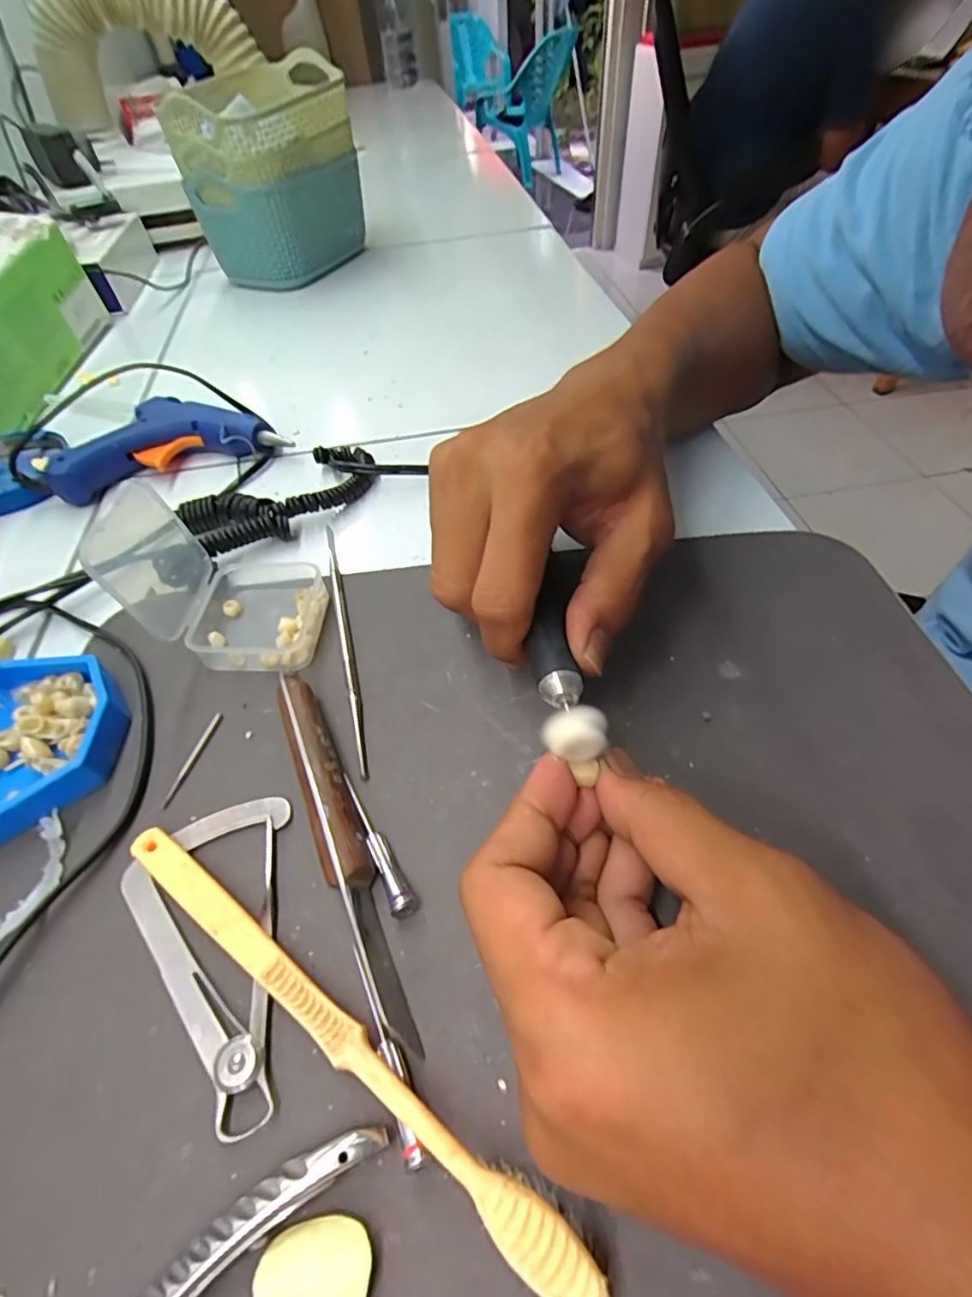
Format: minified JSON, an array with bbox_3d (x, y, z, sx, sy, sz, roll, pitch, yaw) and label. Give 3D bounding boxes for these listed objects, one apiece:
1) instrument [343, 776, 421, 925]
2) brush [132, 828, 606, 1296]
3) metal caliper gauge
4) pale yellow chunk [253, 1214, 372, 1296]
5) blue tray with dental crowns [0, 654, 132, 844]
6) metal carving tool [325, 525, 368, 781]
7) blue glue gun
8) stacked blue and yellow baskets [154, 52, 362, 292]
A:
[{"bbox_3d":[-0.040,0.068,0.200,0.009,0.008,0.059,-24,54,-15],"label":"instrument"},{"bbox_3d":[-0.050,0.107,0.162,0.182,0.019,0.012,29,59,23],"label":"brush"},{"bbox_3d":[-0.096,0.099,0.181,0.056,0.005,0.098,-9,52,-4],"label":"metal caliper gauge"},{"bbox_3d":[-0.041,0.149,0.134,0.027,0.004,0.016,1,52,4],"label":"pale yellow chunk"},{"bbox_3d":[-0.186,0.033,0.226,0.064,0.024,0.077,-20,53,-12],"label":"blue tray with dental crowns"},{"bbox_3d":[-0.068,-0.009,0.263,0.005,0.007,0.155,-14,52,-7],"label":"metal carving tool"},{"bbox_3d":[-0.216,-0.139,0.365,0.155,0.023,0.073,-15,53,-9],"label":"blue glue gun"},{"bbox_3d":[-0.196,-0.461,0.544,0.114,0.134,0.181,16,55,17],"label":"stacked blue and yellow baskets"}]

